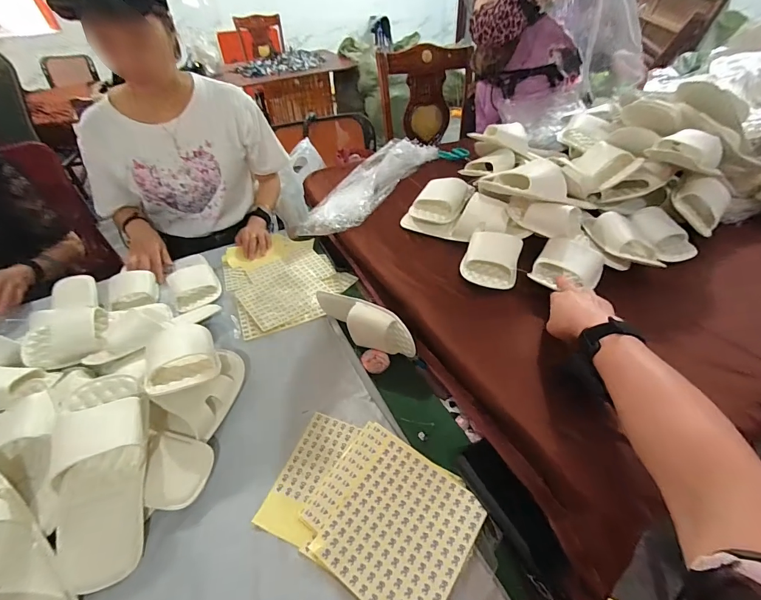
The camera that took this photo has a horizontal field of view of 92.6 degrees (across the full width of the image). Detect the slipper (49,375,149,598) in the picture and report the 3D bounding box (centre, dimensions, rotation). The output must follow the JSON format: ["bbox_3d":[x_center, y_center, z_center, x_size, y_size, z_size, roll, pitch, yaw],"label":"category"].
[{"bbox_3d":[-0.358,0.222,0.471,0.099,0.054,0.250,-11,71,-9],"label":"slipper"}]

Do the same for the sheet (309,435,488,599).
[{"bbox_3d":[0.027,0.280,0.453,0.160,0.011,0.168,25,49,28],"label":"sheet"}]

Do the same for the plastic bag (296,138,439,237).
[{"bbox_3d":[-0.011,-0.303,0.942,0.146,0.066,0.486,22,48,25],"label":"plastic bag"}]

